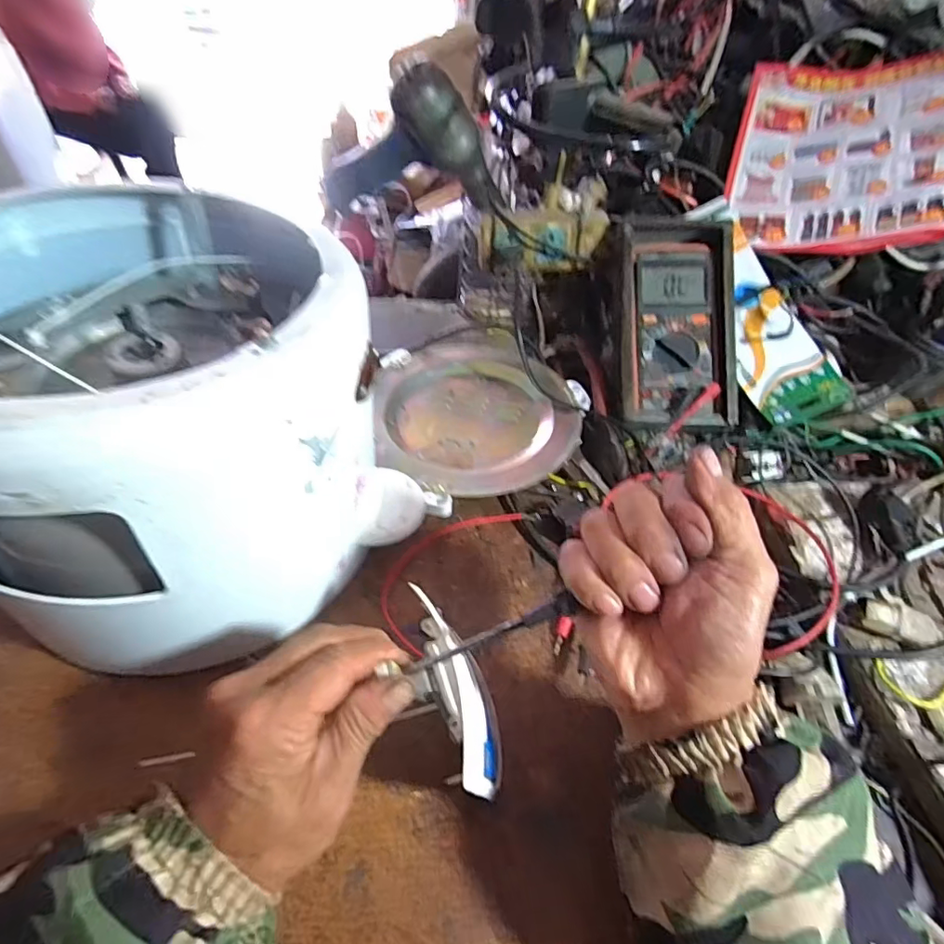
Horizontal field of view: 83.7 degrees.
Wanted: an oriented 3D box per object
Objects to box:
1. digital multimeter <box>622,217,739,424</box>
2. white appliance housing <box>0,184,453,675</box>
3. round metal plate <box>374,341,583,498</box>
[{"bbox_3d":[0.198,-0.149,0.520,0.110,0.046,0.222,5,77,0],"label":"digital multimeter"},{"bbox_3d":[-0.187,-0.036,0.342,0.244,0.204,0.236,32,53,23],"label":"white appliance housing"},{"bbox_3d":[0.003,-0.068,0.517,0.191,0.024,0.219,-4,48,-8],"label":"round metal plate"}]

